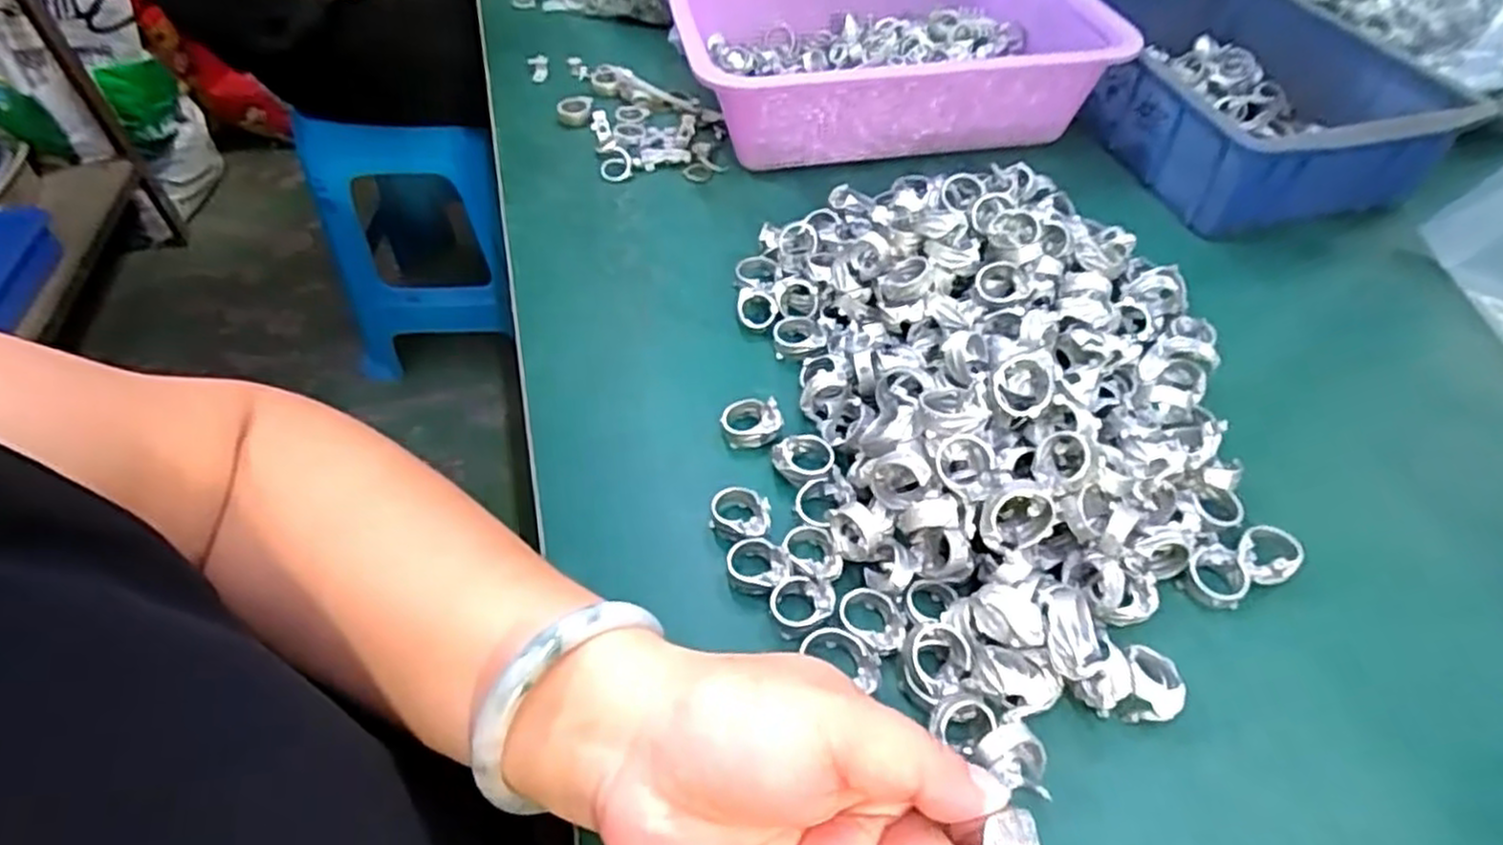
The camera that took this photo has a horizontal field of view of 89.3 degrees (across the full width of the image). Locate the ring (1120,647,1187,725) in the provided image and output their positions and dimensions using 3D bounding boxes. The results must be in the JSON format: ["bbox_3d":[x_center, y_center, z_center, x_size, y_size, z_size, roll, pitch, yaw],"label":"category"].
[{"bbox_3d":[0.155,0.101,0.293,0.023,0.017,0.028,6,50,4],"label":"ring"}]

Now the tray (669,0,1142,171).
[{"bbox_3d":[0.101,-0.291,0.583,0.280,0.073,0.212,-6,50,-5],"label":"tray"}]

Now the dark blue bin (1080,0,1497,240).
[{"bbox_3d":[0.352,-0.242,0.551,0.190,0.068,0.243,-10,51,-9],"label":"dark blue bin"}]

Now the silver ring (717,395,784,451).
[{"bbox_3d":[0.000,-0.001,0.381,0.030,0.020,0.021,3,50,3],"label":"silver ring"}]

